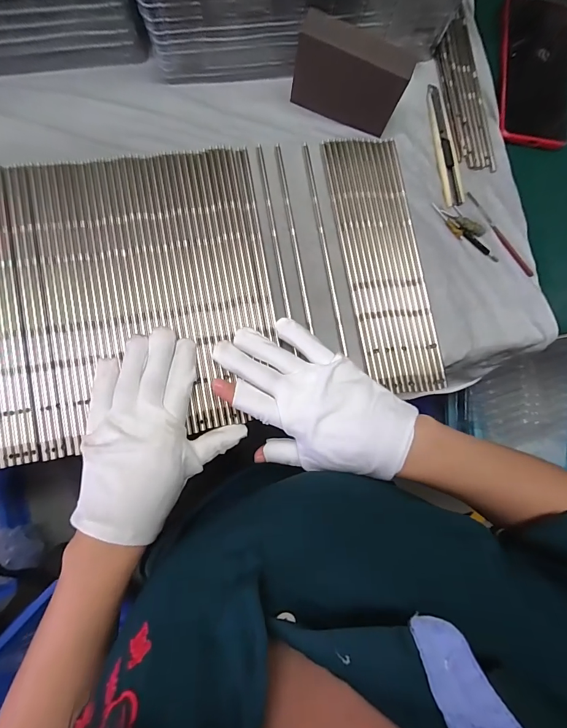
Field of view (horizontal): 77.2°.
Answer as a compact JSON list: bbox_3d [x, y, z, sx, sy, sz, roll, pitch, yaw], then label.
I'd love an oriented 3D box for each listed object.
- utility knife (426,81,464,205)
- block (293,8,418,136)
[{"bbox_3d":[0.167,-0.227,0.368,0.021,0.004,0.127,-10,87,-8],"label":"utility knife"},{"bbox_3d":[0.059,-0.258,0.321,0.097,0.072,0.022,19,83,-5],"label":"block"}]

